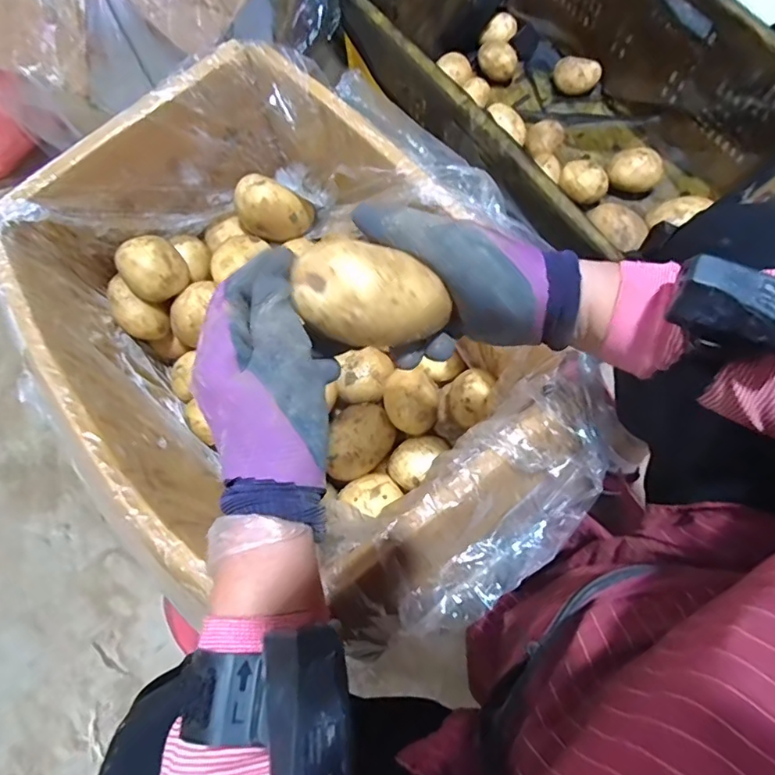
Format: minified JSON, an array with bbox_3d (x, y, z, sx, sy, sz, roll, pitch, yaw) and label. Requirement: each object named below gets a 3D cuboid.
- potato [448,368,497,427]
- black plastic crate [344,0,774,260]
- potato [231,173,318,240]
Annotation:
[{"bbox_3d":[0.094,0.012,0.594,0.046,0.045,0.058,13,76,6],"label":"potato"},{"bbox_3d":[0.266,-0.412,0.788,0.402,0.240,0.598,-38,77,-8],"label":"black plastic crate"},{"bbox_3d":[-0.137,-0.214,0.622,0.082,0.058,0.048,9,75,5],"label":"potato"}]

